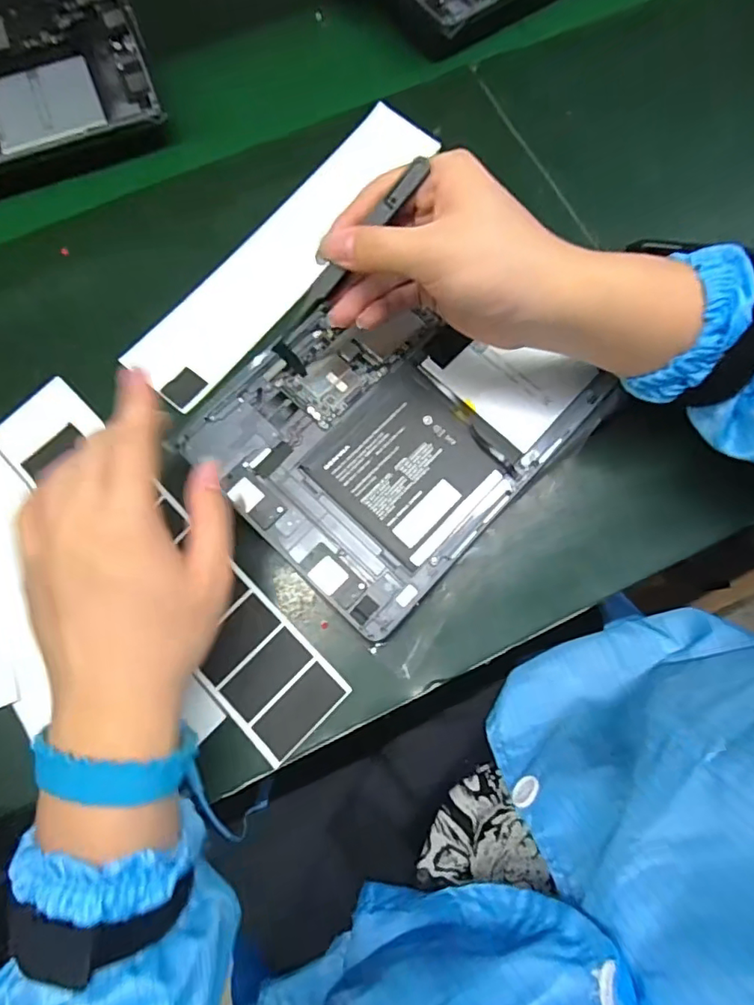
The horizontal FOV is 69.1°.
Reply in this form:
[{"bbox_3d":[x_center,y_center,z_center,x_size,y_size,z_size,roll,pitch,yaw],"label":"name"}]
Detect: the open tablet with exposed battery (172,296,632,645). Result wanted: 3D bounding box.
[{"bbox_3d":[0.008,-0.048,0.331,0.165,0.021,0.197,44,80,8],"label":"open tablet with exposed battery"}]

